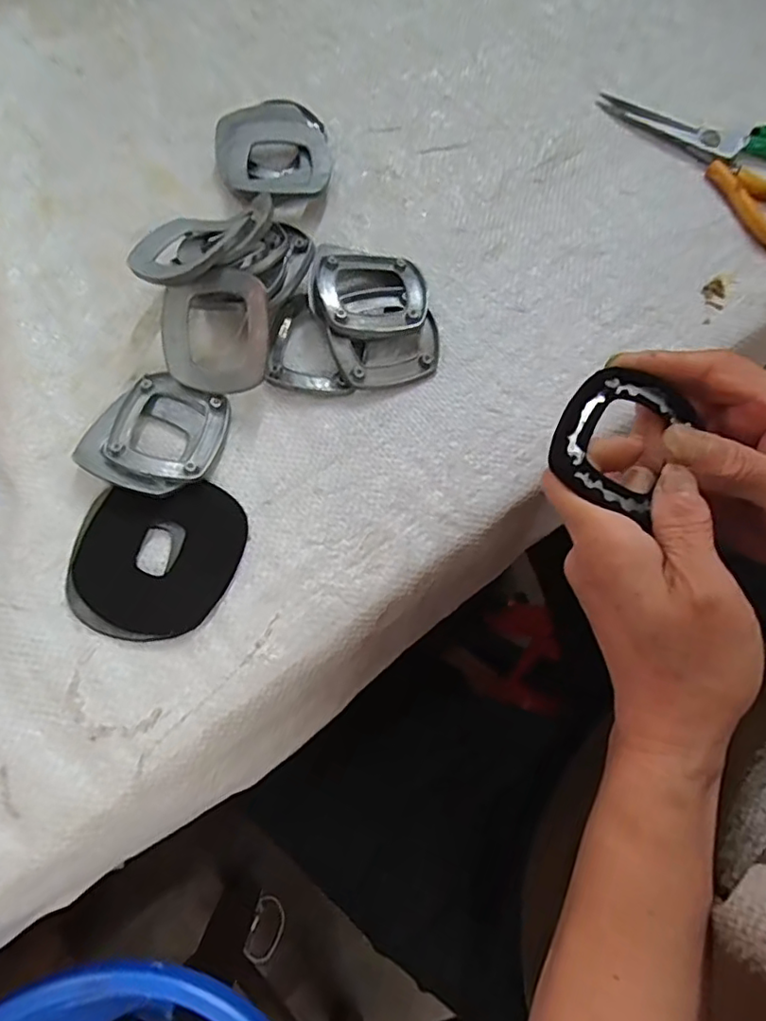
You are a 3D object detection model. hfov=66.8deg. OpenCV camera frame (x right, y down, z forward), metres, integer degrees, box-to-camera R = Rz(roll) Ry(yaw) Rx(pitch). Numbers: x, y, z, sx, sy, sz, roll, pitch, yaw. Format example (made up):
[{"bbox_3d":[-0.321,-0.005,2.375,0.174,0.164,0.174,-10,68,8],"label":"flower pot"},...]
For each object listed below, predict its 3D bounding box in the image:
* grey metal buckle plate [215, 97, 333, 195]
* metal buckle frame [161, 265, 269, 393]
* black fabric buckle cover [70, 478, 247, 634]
[{"bbox_3d":[-0.067,-0.223,0.357,0.067,0.020,0.060,-2,73,-2],"label":"grey metal buckle plate"},{"bbox_3d":[-0.086,-0.092,0.300,0.056,0.010,0.060,-2,100,10],"label":"metal buckle frame"},{"bbox_3d":[-0.112,0.019,0.292,0.076,0.006,0.079,26,75,8],"label":"black fabric buckle cover"}]

